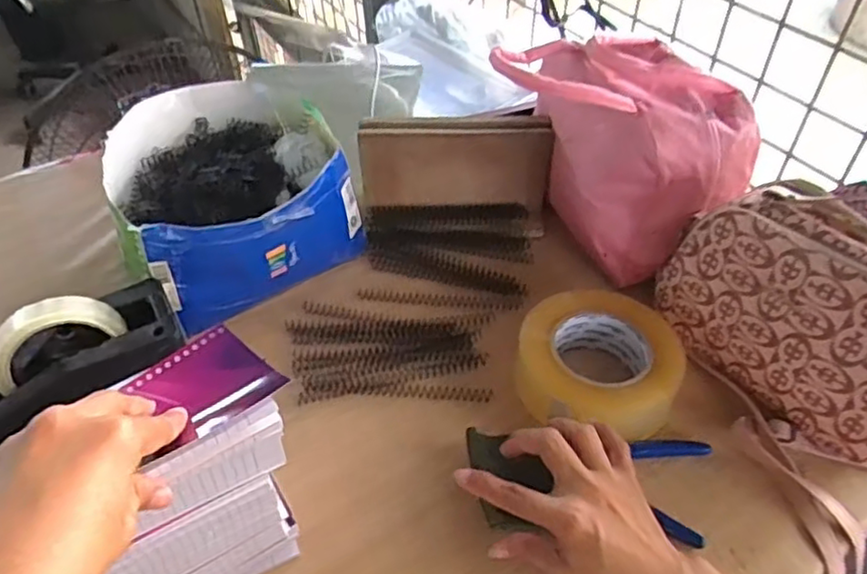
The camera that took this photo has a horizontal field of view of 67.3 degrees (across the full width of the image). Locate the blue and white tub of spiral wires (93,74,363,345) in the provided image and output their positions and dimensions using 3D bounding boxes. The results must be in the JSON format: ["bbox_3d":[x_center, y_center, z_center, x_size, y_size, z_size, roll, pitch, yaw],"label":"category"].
[{"bbox_3d":[-0.198,-0.086,0.647,0.214,0.128,0.253,-20,48,-17],"label":"blue and white tub of spiral wires"}]

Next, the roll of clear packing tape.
[{"bbox_3d":[0.137,0.063,0.545,0.133,0.050,0.125,13,47,14],"label":"roll of clear packing tape"}]

